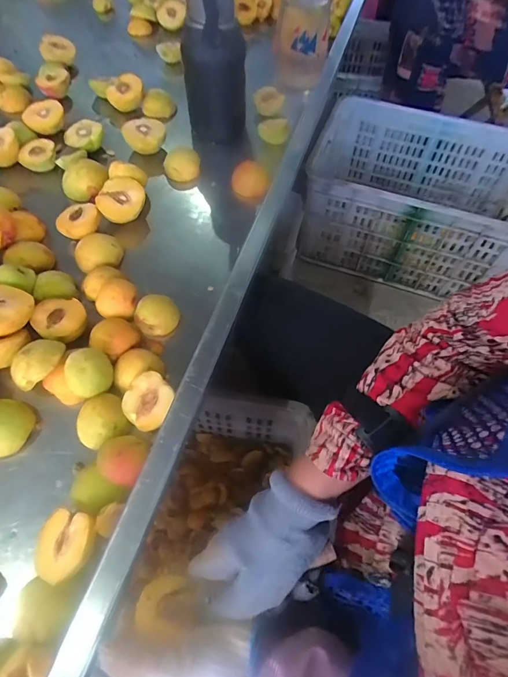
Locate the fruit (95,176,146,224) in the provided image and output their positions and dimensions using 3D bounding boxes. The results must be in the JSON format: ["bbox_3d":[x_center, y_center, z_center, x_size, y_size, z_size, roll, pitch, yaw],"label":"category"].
[{"bbox_3d":[-0.192,-0.196,0.570,0.067,0.047,0.060,-17,61,-11],"label":"fruit"}]

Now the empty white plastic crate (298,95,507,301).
[{"bbox_3d":[0.356,-0.301,0.876,0.457,0.284,0.271,17,60,9],"label":"empty white plastic crate"}]

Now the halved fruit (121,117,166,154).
[{"bbox_3d":[-0.180,-0.333,0.641,0.070,0.039,0.054,-13,60,-9],"label":"halved fruit"}]

